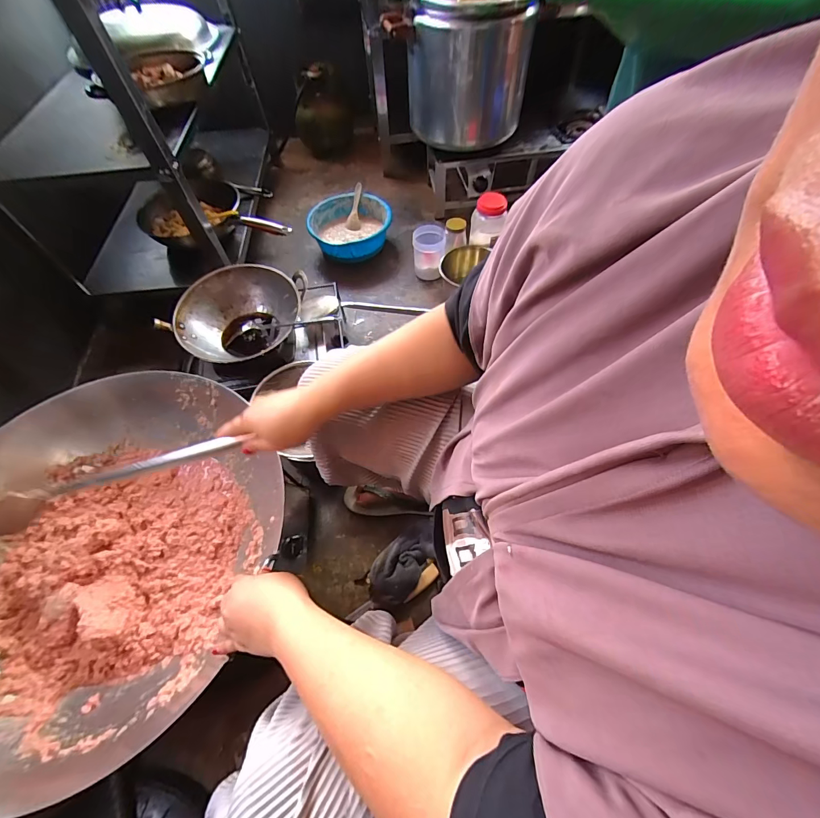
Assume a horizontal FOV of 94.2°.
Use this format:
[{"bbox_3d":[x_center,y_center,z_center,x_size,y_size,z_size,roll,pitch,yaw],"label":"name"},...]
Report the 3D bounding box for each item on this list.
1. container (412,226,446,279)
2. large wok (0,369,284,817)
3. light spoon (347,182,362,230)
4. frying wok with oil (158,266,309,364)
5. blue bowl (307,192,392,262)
[{"bbox_3d":[0.059,-0.493,1.194,0.095,0.116,0.110,1,59,3],"label":"container"},{"bbox_3d":[-0.494,0.210,0.599,0.533,0.152,0.532,-1,59,2],"label":"large wok"},{"bbox_3d":[-0.186,-0.691,1.304,0.049,0.022,0.161,6,91,6],"label":"light spoon"},{"bbox_3d":[-0.403,-0.223,0.930,0.262,0.125,0.291,30,64,19],"label":"frying wok with oil"},{"bbox_3d":[-0.199,-0.610,1.296,0.259,0.113,0.246,-1,59,2],"label":"blue bowl"}]

